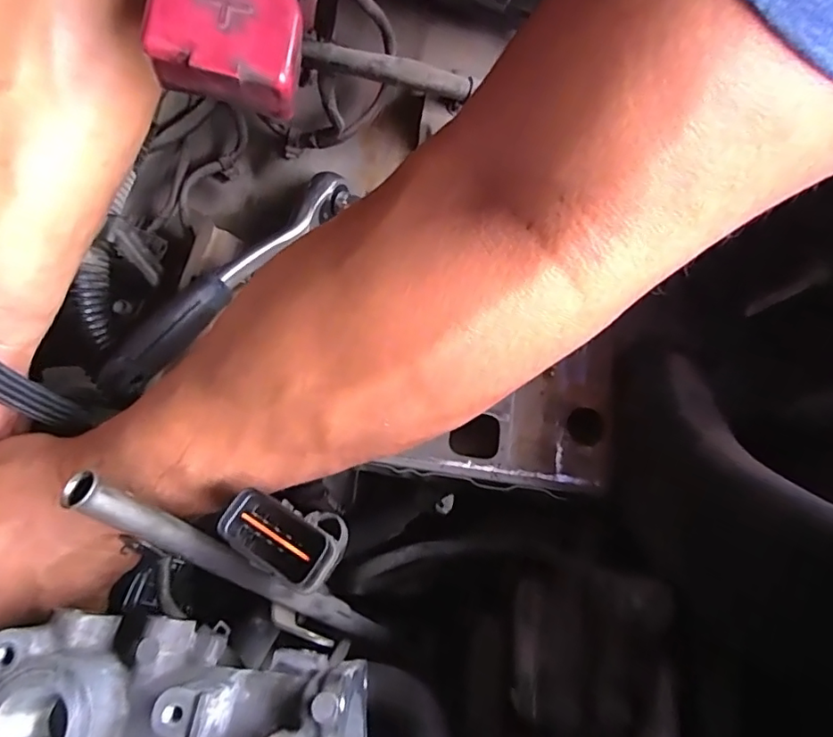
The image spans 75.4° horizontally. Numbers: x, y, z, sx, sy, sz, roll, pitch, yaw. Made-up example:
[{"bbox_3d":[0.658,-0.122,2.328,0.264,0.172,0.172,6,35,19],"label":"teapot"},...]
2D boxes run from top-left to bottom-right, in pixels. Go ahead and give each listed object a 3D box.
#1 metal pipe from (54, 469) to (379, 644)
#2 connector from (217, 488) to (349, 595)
[{"bbox_3d":[-0.067,0.104,0.257,0.012,0.224,0.013,22,67,37],"label":"metal pipe"},{"bbox_3d":[-0.051,0.066,0.211,0.047,0.022,0.029,24,69,10],"label":"connector"}]

